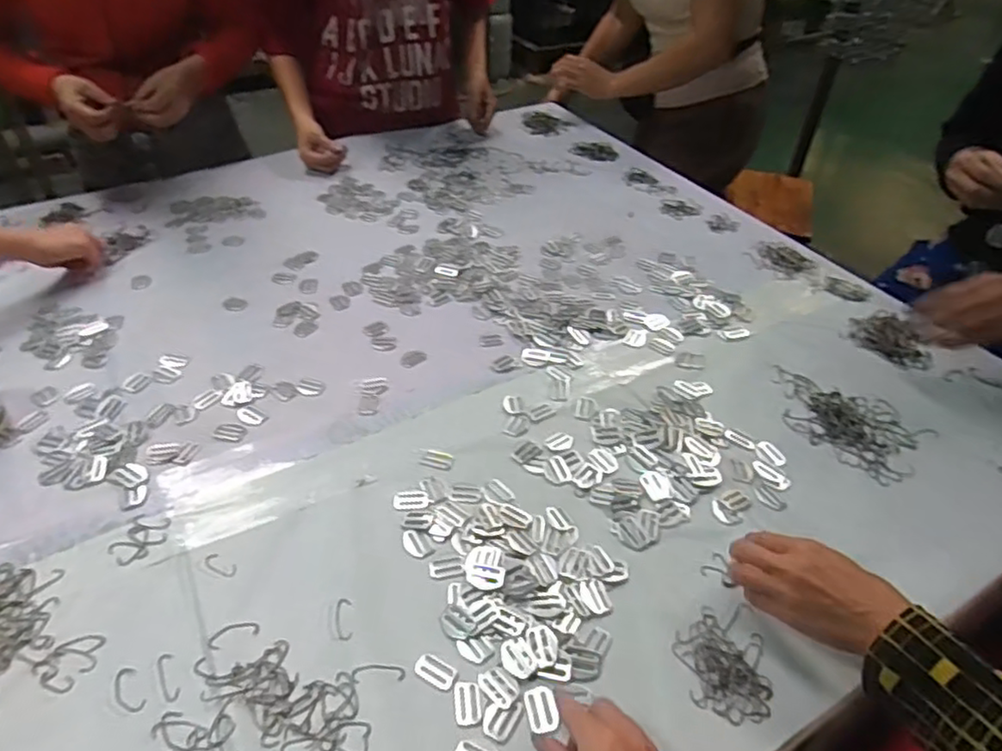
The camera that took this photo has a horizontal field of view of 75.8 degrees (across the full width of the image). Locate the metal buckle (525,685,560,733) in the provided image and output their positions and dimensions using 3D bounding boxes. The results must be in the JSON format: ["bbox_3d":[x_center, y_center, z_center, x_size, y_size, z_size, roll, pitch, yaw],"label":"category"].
[{"bbox_3d":[0.030,0.252,0.489,0.022,0.004,0.032,-5,41,-6],"label":"metal buckle"}]

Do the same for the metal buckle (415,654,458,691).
[{"bbox_3d":[-0.052,0.235,0.513,0.033,0.004,0.020,20,45,21],"label":"metal buckle"}]

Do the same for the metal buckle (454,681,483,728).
[{"bbox_3d":[-0.025,0.250,0.493,0.019,0.004,0.031,-4,41,-5],"label":"metal buckle"}]

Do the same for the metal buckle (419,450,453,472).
[{"bbox_3d":[-0.066,0.089,0.676,0.034,0.004,0.023,9,42,9],"label":"metal buckle"}]

